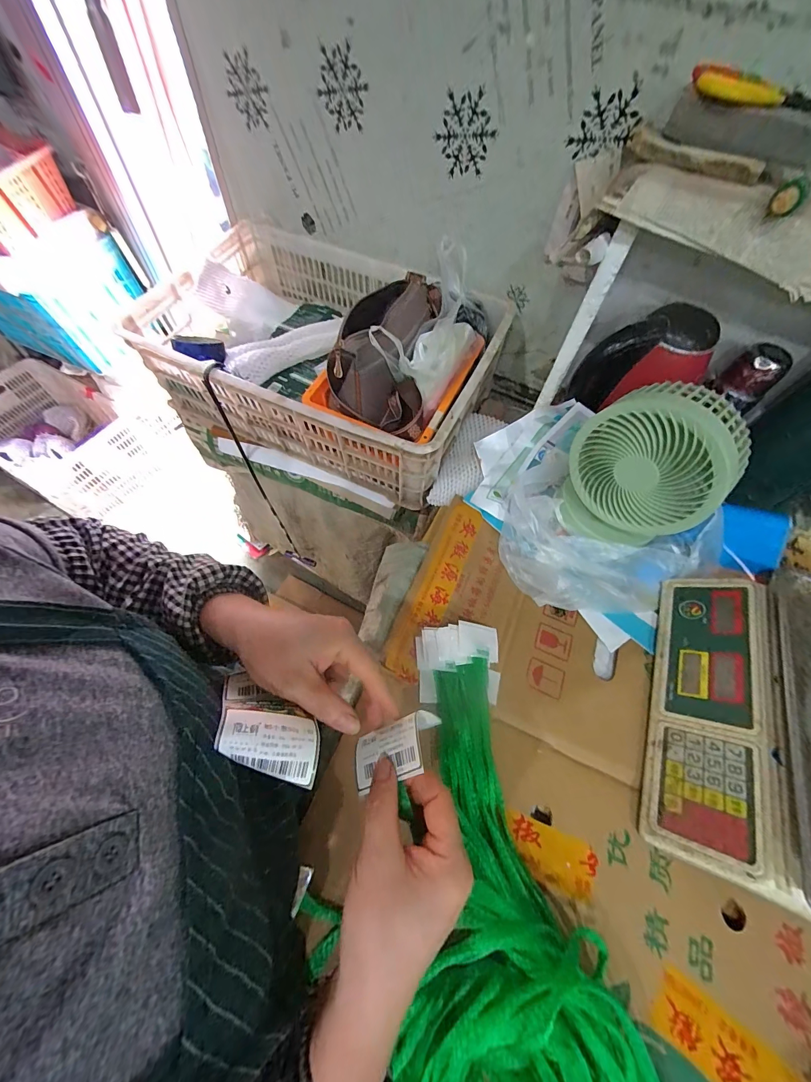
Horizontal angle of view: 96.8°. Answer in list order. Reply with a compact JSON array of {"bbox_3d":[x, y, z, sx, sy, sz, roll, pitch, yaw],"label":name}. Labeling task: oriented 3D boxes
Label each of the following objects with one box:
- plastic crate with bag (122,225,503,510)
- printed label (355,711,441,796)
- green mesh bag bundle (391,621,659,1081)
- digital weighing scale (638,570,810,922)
[{"bbox_3d":[-0.146,-0.364,0.674,0.585,0.234,0.400,24,62,9],"label":"plastic crate with bag"},{"bbox_3d":[-0.005,0.164,0.275,0.060,0.037,0.043,-33,39,17],"label":"printed label"},{"bbox_3d":[0.093,0.347,0.328,0.231,0.057,0.548,9,60,0],"label":"green mesh bag bundle"},{"bbox_3d":[0.461,0.224,0.393,0.314,0.118,0.330,23,62,8],"label":"digital weighing scale"}]

